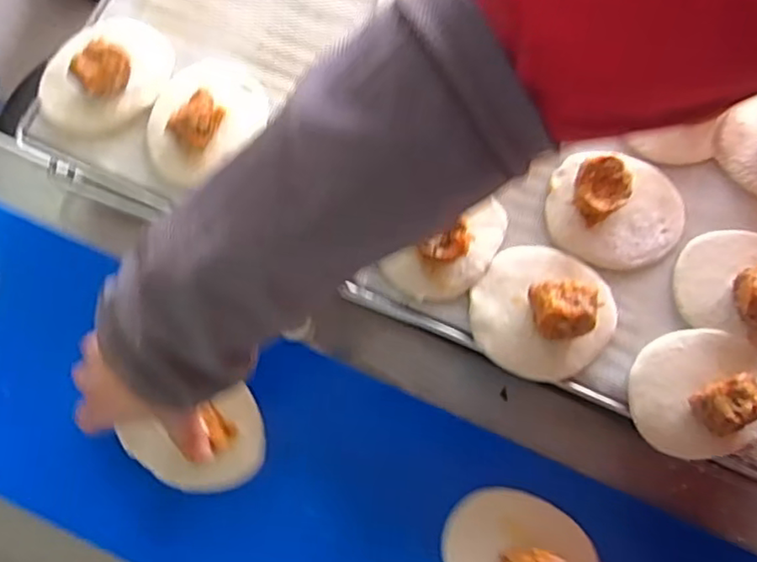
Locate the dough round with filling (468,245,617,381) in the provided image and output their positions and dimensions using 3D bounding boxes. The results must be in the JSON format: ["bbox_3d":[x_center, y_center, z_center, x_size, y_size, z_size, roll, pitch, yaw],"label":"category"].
[{"bbox_3d":[0.115,0.018,0.435,0.092,0.033,0.094,0,77,0],"label":"dough round with filling"}]

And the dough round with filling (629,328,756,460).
[{"bbox_3d":[0.223,0.074,0.423,0.094,0.039,0.083,-8,77,-2],"label":"dough round with filling"}]

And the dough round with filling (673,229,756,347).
[{"bbox_3d":[0.268,0.002,0.441,0.104,0.034,0.081,19,78,4],"label":"dough round with filling"}]

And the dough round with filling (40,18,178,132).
[{"bbox_3d":[-0.214,-0.165,0.480,0.084,0.033,0.102,44,81,9],"label":"dough round with filling"}]

